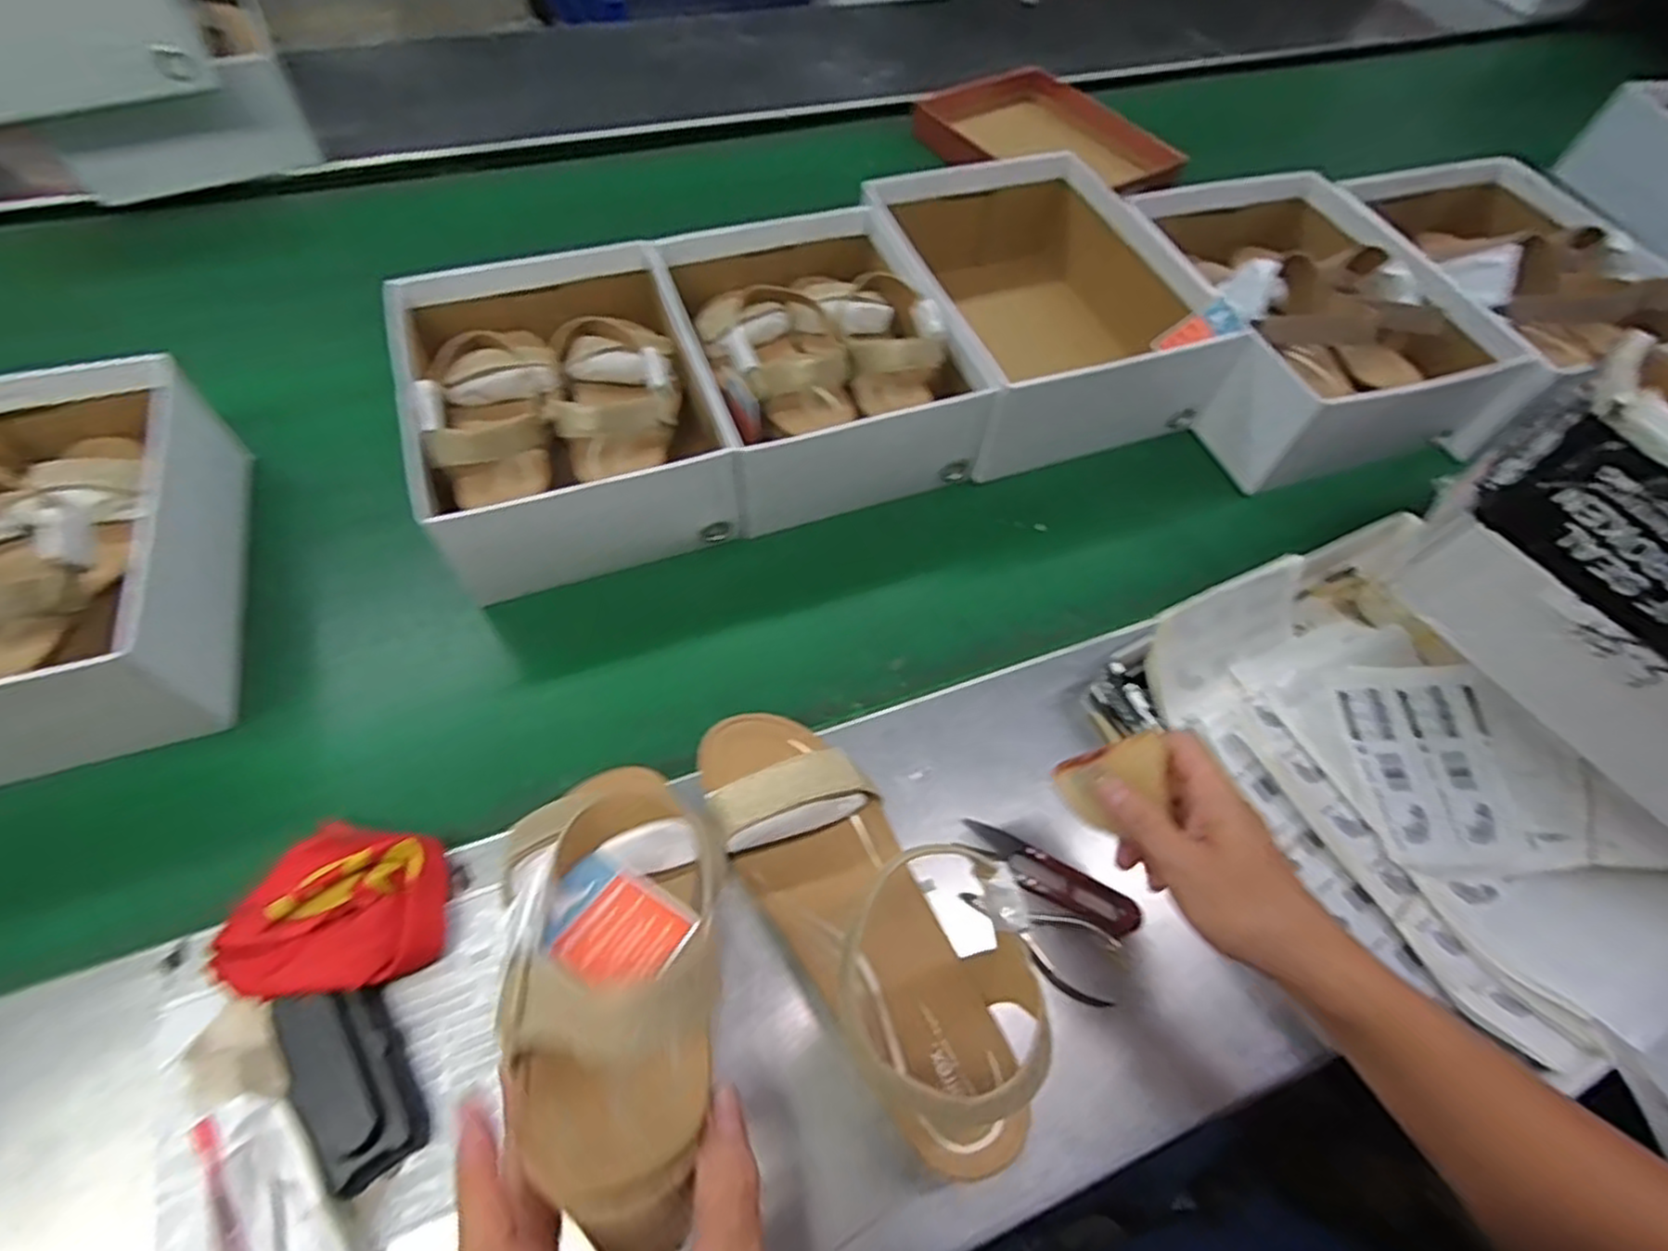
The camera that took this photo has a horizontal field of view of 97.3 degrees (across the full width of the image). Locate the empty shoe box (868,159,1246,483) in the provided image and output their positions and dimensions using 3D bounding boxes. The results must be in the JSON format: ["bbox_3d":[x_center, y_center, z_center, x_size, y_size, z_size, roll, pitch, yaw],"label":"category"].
[{"bbox_3d":[0.196,-0.306,0.709,0.274,0.129,0.335,-13,61,-12],"label":"empty shoe box"}]

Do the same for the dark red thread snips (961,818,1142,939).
[{"bbox_3d":[0.137,0.160,0.471,0.116,0.014,0.030,29,61,12],"label":"dark red thread snips"}]

